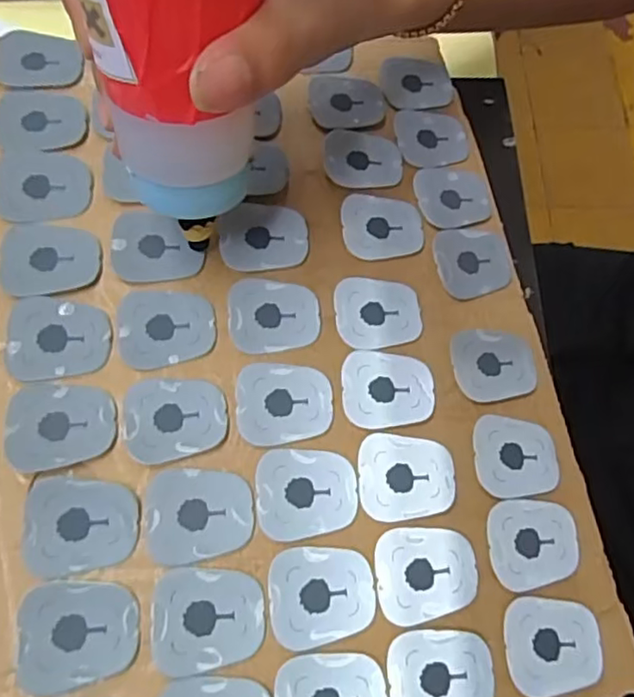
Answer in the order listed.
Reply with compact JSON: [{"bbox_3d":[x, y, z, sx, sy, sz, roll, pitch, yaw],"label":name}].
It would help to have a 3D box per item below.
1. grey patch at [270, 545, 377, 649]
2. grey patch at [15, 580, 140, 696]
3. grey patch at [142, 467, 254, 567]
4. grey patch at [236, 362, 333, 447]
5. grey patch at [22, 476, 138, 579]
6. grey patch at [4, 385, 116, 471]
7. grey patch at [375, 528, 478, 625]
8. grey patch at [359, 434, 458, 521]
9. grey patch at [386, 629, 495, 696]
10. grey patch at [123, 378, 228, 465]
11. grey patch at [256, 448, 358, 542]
[{"bbox_3d":[0.002,0.089,0.223,0.037,0.004,0.033,-2,69,-3],"label":"grey patch"},{"bbox_3d":[-0.080,0.096,0.208,0.038,0.005,0.033,-4,69,-4],"label":"grey patch"},{"bbox_3d":[-0.044,0.061,0.228,0.039,0.005,0.033,-3,69,-3],"label":"grey patch"},{"bbox_3d":[-0.013,0.021,0.248,0.037,0.004,0.033,-4,69,-4],"label":"grey patch"},{"bbox_3d":[-0.084,0.063,0.219,0.037,0.006,0.032,-3,69,-3],"label":"grey patch"},{"bbox_3d":[-0.097,0.029,0.233,0.039,0.004,0.032,-4,64,-10],"label":"grey patch"},{"bbox_3d":[0.041,0.085,0.232,0.038,0.004,0.033,-2,69,-3],"label":"grey patch"},{"bbox_3d":[0.036,0.051,0.246,0.038,0.004,0.033,-1,69,-3],"label":"grey patch"},{"bbox_3d":[0.045,0.118,0.220,0.038,0.004,0.032,-5,69,-4],"label":"grey patch"},{"bbox_3d":[-0.055,0.026,0.239,0.038,0.004,0.033,-6,69,-5],"label":"grey patch"},{"bbox_3d":[-0.004,0.055,0.235,0.038,0.004,0.033,-3,69,-3],"label":"grey patch"}]

